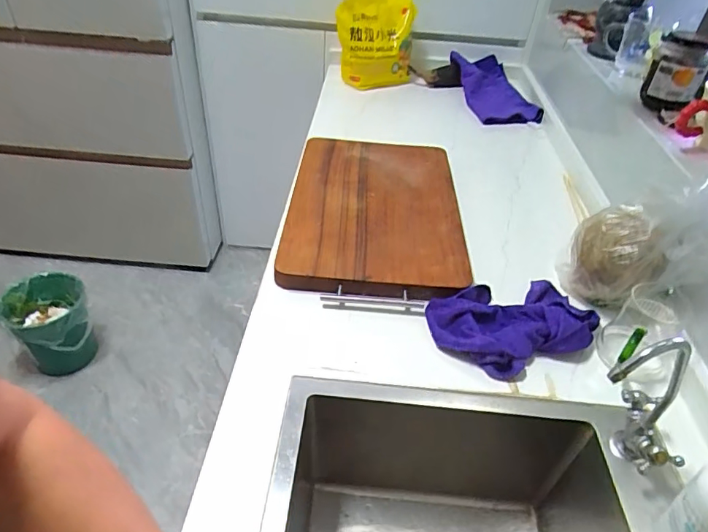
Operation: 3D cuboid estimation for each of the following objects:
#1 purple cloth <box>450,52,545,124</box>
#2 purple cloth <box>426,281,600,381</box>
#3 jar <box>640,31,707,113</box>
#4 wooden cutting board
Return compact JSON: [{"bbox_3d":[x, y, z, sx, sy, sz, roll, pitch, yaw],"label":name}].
[{"bbox_3d":[0.364,-0.478,1.283,0.179,0.075,0.368,1,41,-4],"label":"purple cloth"},{"bbox_3d":[0.228,0.078,0.677,0.230,0.041,0.136,-9,43,-15],"label":"purple cloth"},{"bbox_3d":[0.536,-0.317,0.814,0.082,0.110,0.083,21,44,18],"label":"jar"},{"bbox_3d":[0.035,-0.120,0.872,0.288,0.034,0.449,4,41,-1],"label":"wooden cutting board"}]

